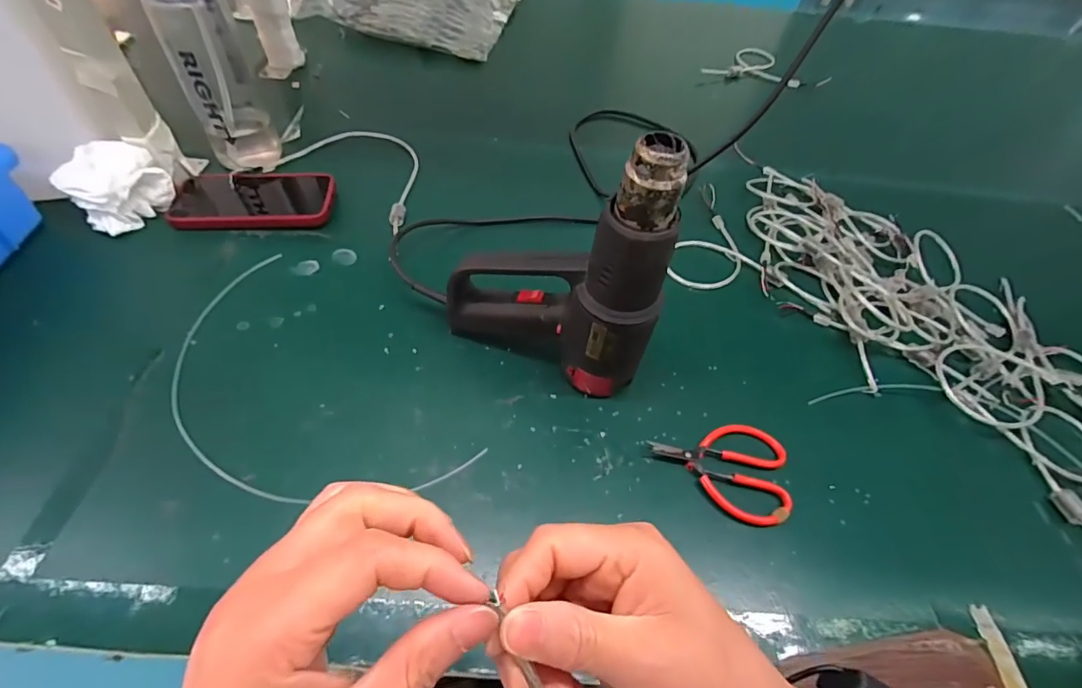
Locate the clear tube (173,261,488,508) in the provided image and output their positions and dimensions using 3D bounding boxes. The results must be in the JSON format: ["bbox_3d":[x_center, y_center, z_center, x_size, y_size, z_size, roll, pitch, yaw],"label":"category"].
[{"bbox_3d":[-0.219,0.040,0.420,0.322,0.007,0.164,38,57,21],"label":"clear tube"}]

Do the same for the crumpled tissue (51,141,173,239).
[{"bbox_3d":[-0.448,-0.165,0.512,0.058,0.064,0.083,24,56,11],"label":"crumpled tissue"}]

